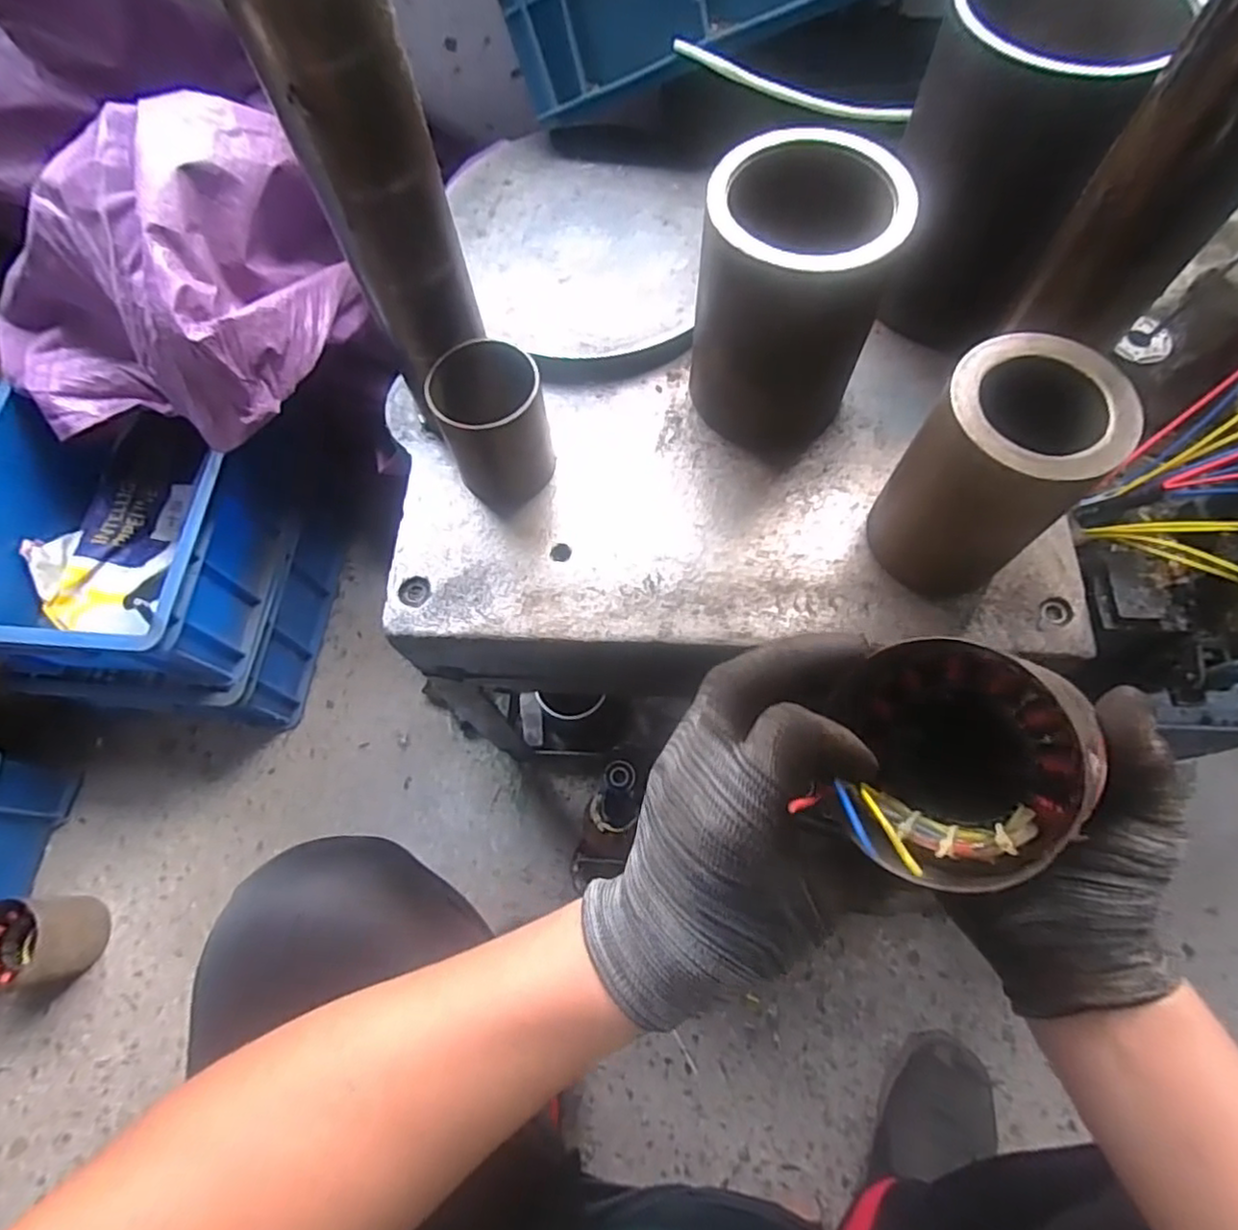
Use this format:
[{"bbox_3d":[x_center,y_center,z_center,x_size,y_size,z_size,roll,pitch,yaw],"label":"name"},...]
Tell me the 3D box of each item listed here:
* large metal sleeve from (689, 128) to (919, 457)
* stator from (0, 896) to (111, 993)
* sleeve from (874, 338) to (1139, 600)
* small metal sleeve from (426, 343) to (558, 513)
[{"bbox_3d":[0.103,-0.188,0.414,0.105,0.158,0.107,-1,68,2],"label":"large metal sleeve"},{"bbox_3d":[-0.671,0.376,0.745,0.100,0.085,0.095,-5,68,0],"label":"stator"},{"bbox_3d":[0.209,-0.075,0.376,0.086,0.137,0.085,-35,71,-12],"label":"sleeve"},{"bbox_3d":[-0.081,-0.121,0.433,0.070,0.087,0.076,-14,68,-4],"label":"small metal sleeve"}]

